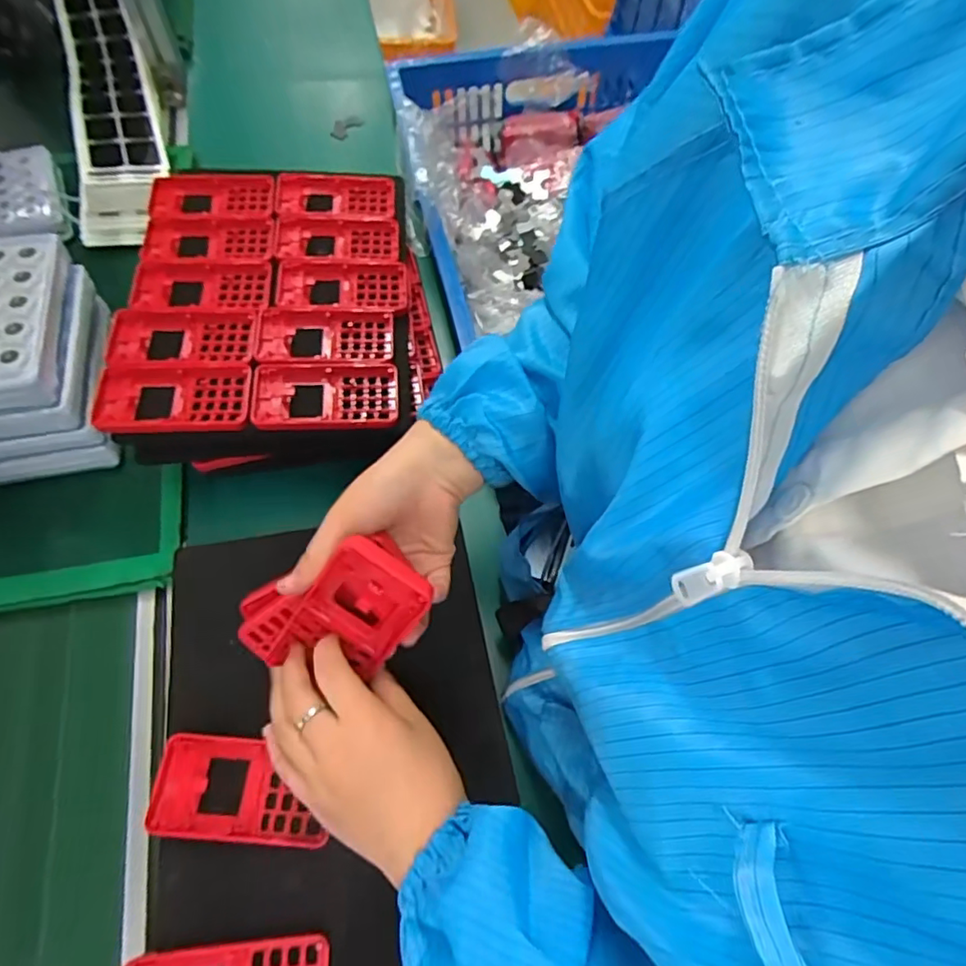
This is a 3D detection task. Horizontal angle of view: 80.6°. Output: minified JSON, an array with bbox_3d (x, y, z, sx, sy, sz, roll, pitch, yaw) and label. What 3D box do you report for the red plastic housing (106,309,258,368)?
[{"bbox_3d":[-0.271,-0.130,0.515,0.125,0.010,0.061,-4,63,-5],"label":"red plastic housing"}]

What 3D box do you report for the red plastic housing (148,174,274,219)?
[{"bbox_3d":[-0.282,-0.298,0.594,0.121,0.011,0.065,-5,64,-6],"label":"red plastic housing"}]

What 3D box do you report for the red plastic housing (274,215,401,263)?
[{"bbox_3d":[-0.151,-0.254,0.596,0.126,0.014,0.072,-5,64,-6],"label":"red plastic housing"}]

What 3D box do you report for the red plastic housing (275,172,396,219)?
[{"bbox_3d":[-0.158,-0.310,0.615,0.123,0.016,0.062,-4,63,-6],"label":"red plastic housing"}]

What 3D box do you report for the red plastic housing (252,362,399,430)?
[{"bbox_3d":[-0.140,-0.077,0.510,0.125,0.019,0.064,-3,63,-5],"label":"red plastic housing"}]

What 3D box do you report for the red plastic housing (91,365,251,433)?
[{"bbox_3d":[-0.268,-0.073,0.487,0.127,0.010,0.064,-4,63,-5],"label":"red plastic housing"}]

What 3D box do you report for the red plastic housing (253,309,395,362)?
[{"bbox_3d":[-0.150,-0.136,0.536,0.127,0.014,0.060,-3,63,-5],"label":"red plastic housing"}]

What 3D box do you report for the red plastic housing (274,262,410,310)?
[{"bbox_3d":[-0.140,-0.194,0.567,0.126,0.015,0.060,-5,64,-6],"label":"red plastic housing"}]

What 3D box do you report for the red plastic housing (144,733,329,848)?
[{"bbox_3d":[-0.170,0.215,0.402,0.122,0.016,0.062,6,63,-1],"label":"red plastic housing"}]

